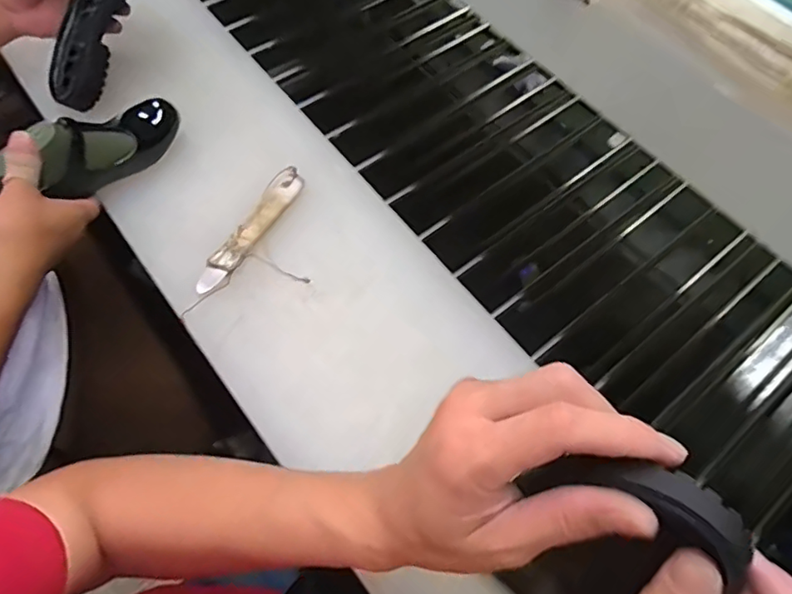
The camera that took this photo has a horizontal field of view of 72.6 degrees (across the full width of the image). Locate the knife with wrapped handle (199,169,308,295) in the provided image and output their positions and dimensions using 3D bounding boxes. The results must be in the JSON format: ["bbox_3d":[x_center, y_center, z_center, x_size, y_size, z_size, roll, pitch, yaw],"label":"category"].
[{"bbox_3d":[-0.148,-0.072,0.557,0.026,0.009,0.167,27,66,11],"label":"knife with wrapped handle"}]

